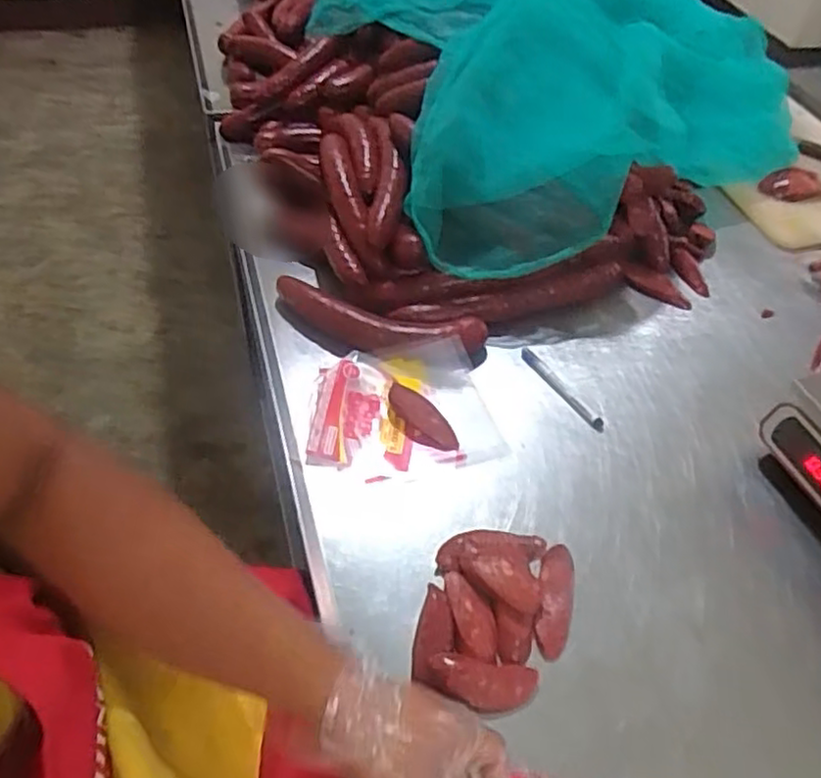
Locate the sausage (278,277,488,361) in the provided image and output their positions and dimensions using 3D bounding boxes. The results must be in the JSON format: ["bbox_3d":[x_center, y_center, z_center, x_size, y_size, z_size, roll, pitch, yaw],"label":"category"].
[{"bbox_3d":[-0.041,-0.075,0.836,0.262,0.039,0.085,11,50,3],"label":"sausage"}]

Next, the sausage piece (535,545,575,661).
[{"bbox_3d":[0.136,0.195,0.651,0.032,0.019,0.114,14,50,6],"label":"sausage piece"}]

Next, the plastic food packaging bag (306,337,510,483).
[{"bbox_3d":[-0.012,0.022,0.768,0.203,0.033,0.155,-7,51,-11],"label":"plastic food packaging bag"}]

